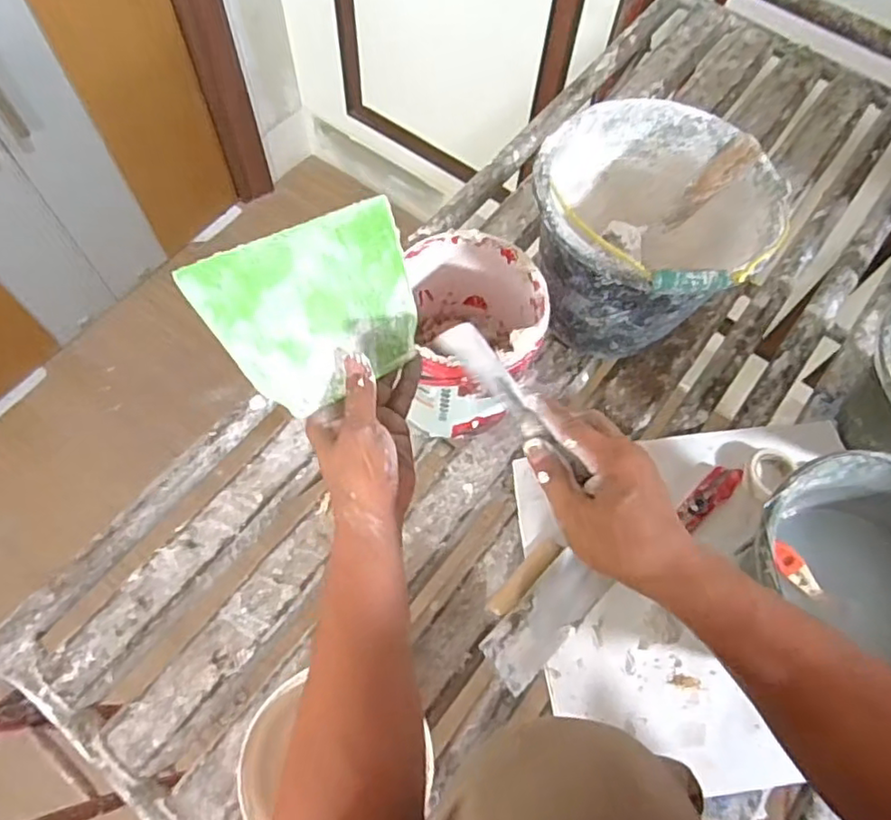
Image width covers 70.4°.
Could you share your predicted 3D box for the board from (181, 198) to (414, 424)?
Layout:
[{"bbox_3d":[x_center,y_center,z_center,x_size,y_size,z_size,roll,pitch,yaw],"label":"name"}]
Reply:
[{"bbox_3d":[-0.089,-0.076,0.469,0.160,0.007,0.123,-33,107,-27],"label":"board"}]

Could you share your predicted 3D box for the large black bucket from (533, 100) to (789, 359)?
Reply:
[{"bbox_3d":[0.236,-0.209,0.789,0.255,0.239,0.264,1,65,-3],"label":"large black bucket"}]

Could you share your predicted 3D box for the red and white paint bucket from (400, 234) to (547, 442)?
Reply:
[{"bbox_3d":[0.023,-0.086,0.762,0.176,0.179,0.182,1,65,-3],"label":"red and white paint bucket"}]

